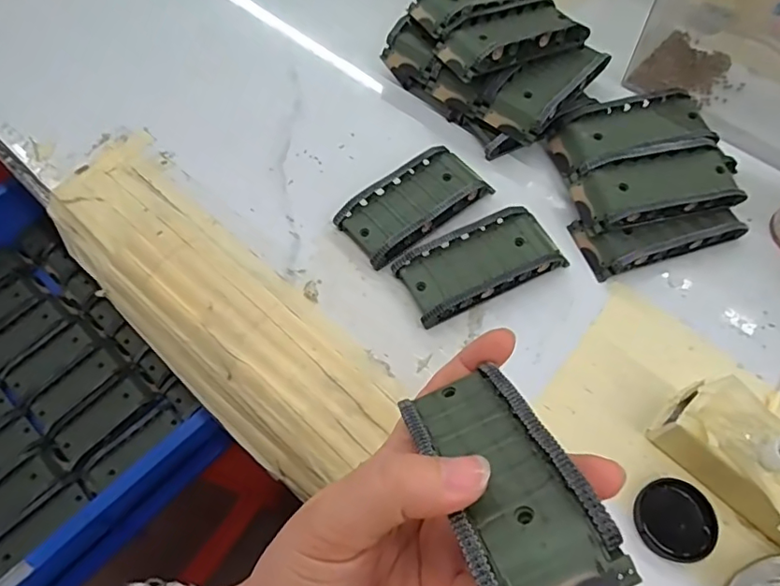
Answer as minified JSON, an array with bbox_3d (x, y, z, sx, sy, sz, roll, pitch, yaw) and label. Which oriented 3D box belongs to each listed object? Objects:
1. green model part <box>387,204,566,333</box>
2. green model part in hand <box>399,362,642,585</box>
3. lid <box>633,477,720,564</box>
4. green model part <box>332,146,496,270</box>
[{"bbox_3d":[0.054,-0.018,0.316,0.095,0.018,0.045,-23,64,-10],"label":"green model part"},{"bbox_3d":[0.037,0.060,0.185,0.043,0.020,0.093,-16,31,-7],"label":"green model part in hand"},{"bbox_3d":[0.135,0.106,0.253,0.037,0.007,0.034,-1,62,1],"label":"lid"},{"bbox_3d":[0.015,-0.056,0.337,0.090,0.020,0.045,-36,67,-16],"label":"green model part"}]

